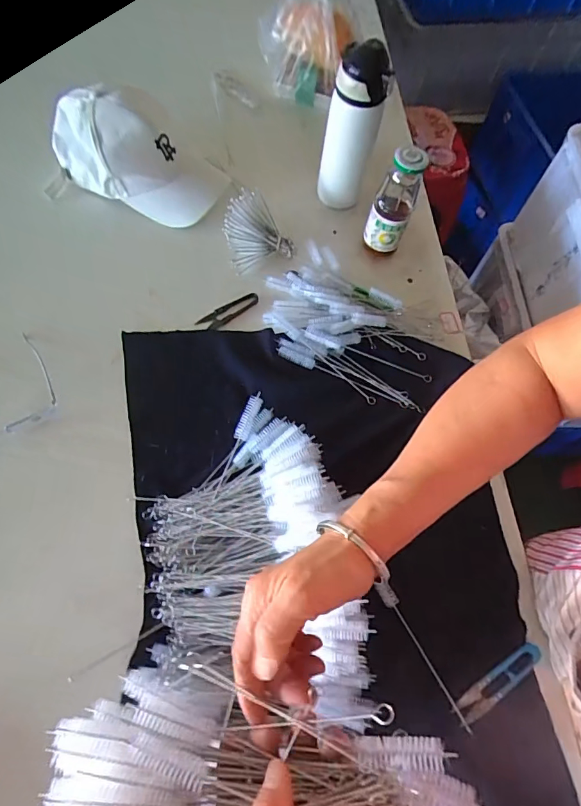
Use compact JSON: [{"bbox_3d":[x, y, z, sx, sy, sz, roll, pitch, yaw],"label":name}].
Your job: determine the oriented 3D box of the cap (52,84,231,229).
[{"bbox_3d":[-0.241,-0.403,0.695,0.273,0.103,0.150,28,68,9],"label":"cap"}]

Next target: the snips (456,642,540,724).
[{"bbox_3d":[0.230,0.304,0.486,0.111,0.005,0.022,-29,71,-15],"label":"snips"}]

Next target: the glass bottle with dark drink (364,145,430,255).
[{"bbox_3d":[0.151,-0.288,0.647,0.059,0.165,0.052,22,67,6],"label":"glass bottle with dark drink"}]

